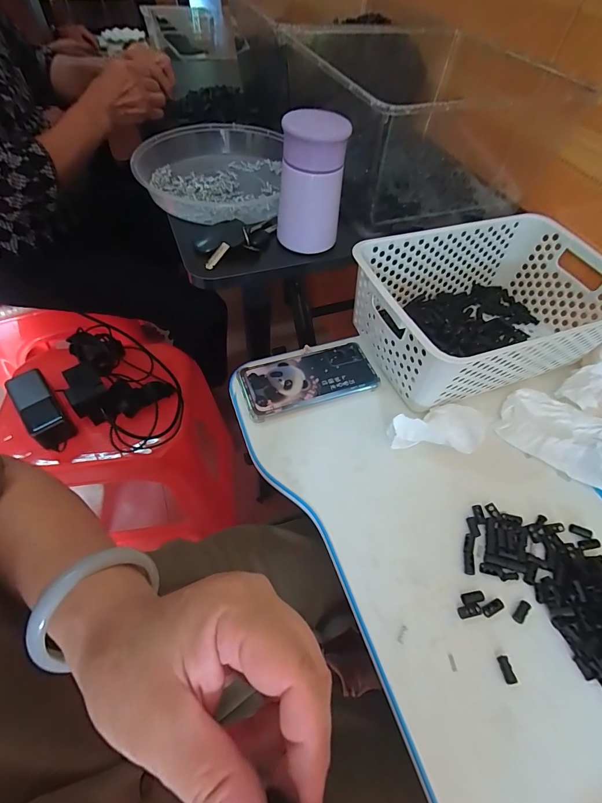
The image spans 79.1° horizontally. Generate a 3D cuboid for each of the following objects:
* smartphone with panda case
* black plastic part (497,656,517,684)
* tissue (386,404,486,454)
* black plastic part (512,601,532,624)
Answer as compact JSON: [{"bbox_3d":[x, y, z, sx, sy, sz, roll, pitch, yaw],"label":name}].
[{"bbox_3d":[0.010,-0.029,0.447,0.163,0.014,0.077,-15,58,-13],"label":"smartphone with panda case"},{"bbox_3d":[0.164,0.213,0.290,0.008,0.004,0.018,-3,56,-5],"label":"black plastic part"},{"bbox_3d":[0.145,0.026,0.393,0.099,0.032,0.051,6,56,1],"label":"tissue"},{"bbox_3d":[0.191,0.181,0.314,0.020,0.004,0.009,-38,66,-25],"label":"black plastic part"}]

